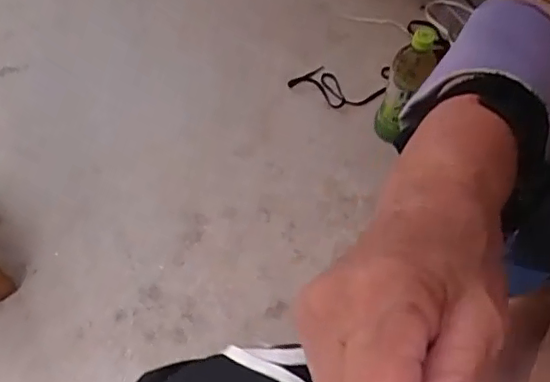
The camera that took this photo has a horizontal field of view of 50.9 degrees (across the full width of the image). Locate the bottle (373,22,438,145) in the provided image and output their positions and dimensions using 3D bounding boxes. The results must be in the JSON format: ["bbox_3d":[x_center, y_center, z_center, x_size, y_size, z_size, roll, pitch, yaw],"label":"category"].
[{"bbox_3d":[0.223,-0.185,0.995,0.060,0.237,0.080,26,58,15],"label":"bottle"}]

